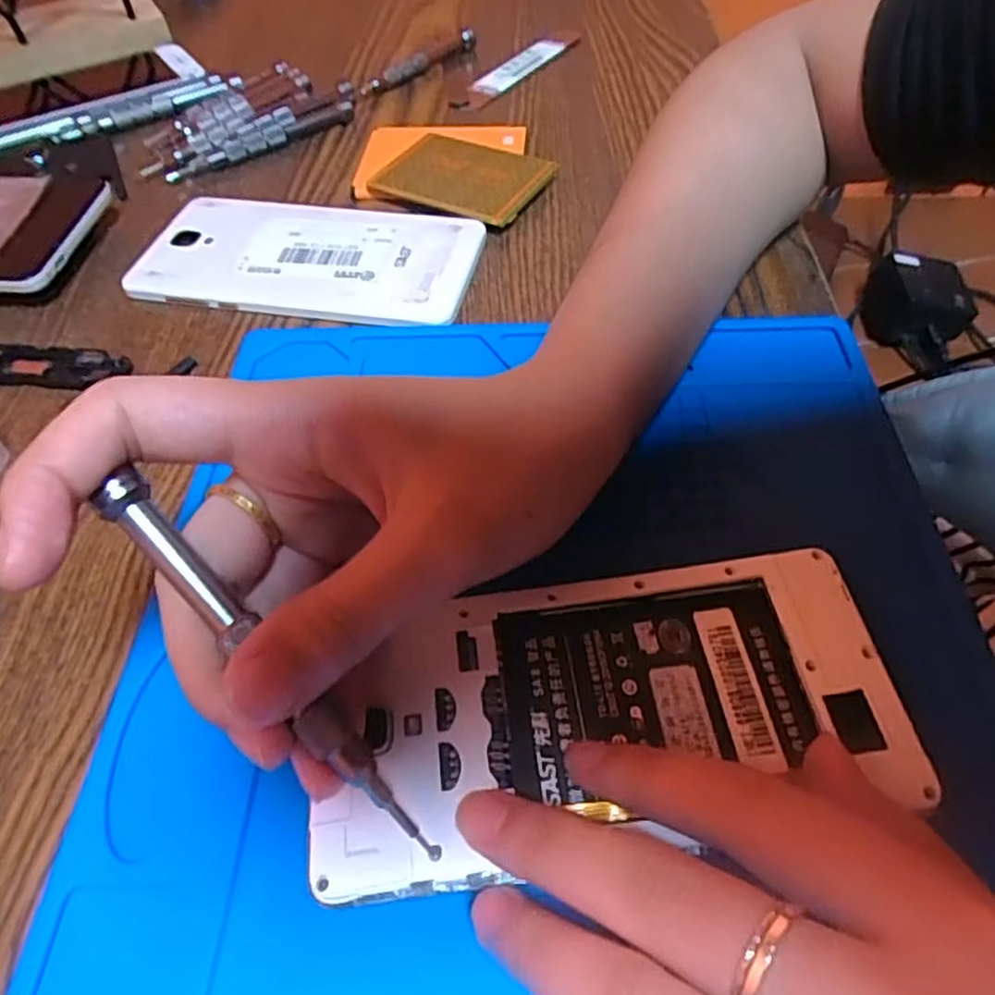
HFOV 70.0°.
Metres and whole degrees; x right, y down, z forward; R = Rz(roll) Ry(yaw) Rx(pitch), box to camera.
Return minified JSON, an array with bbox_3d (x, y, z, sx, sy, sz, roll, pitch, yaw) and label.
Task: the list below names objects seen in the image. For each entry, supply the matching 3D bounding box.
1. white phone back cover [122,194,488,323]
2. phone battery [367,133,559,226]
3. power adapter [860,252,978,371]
[{"bbox_3d":[-0.081,-0.103,0.306,0.142,0.008,0.069,8,53,9],"label":"white phone back cover"},{"bbox_3d":[-0.017,-0.153,0.337,0.074,0.005,0.056,20,56,18],"label":"phone battery"},{"bbox_3d":[0.406,-0.185,0.696,0.098,0.027,0.095,0,89,30],"label":"power adapter"}]

